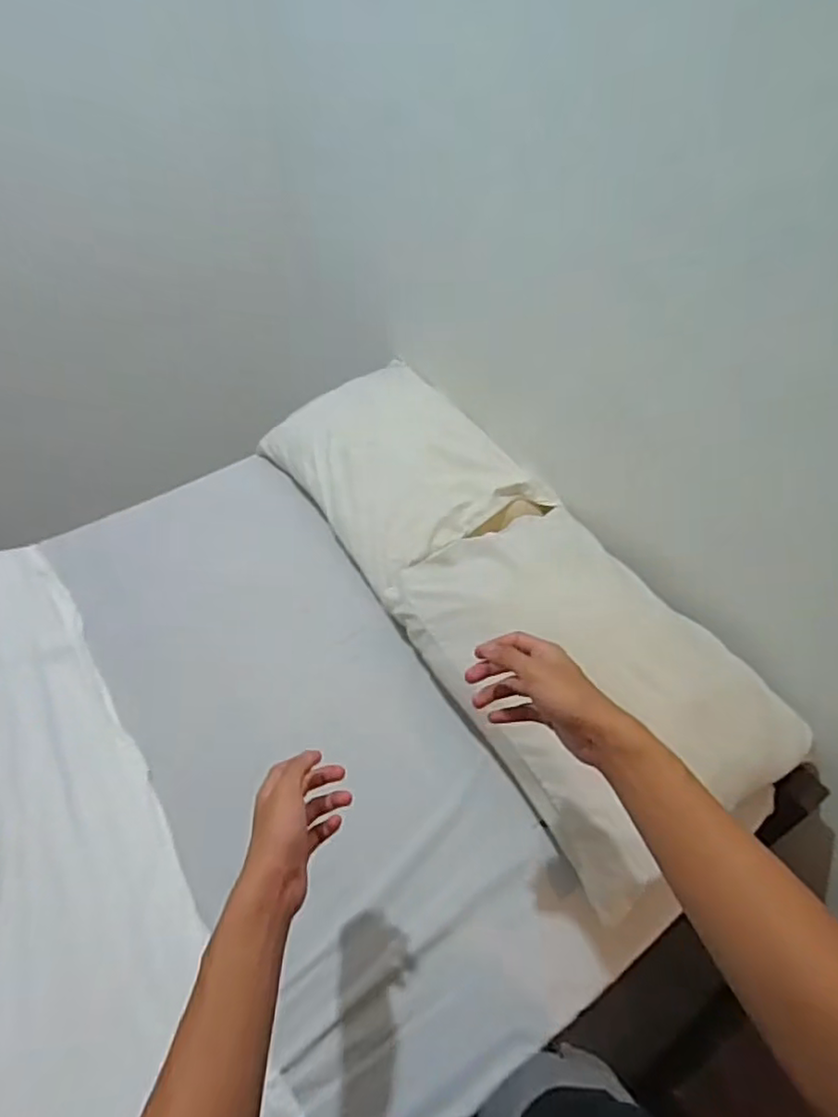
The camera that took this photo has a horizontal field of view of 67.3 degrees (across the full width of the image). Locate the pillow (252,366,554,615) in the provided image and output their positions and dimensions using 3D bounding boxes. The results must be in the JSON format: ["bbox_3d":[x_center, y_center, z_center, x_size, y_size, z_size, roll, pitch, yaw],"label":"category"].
[{"bbox_3d":[-0.035,-0.205,1.271,0.375,0.146,0.590,-25,52,-21],"label":"pillow"}]

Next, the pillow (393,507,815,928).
[{"bbox_3d":[0.247,0.143,0.938,0.369,0.143,0.560,-22,51,-19],"label":"pillow"}]

